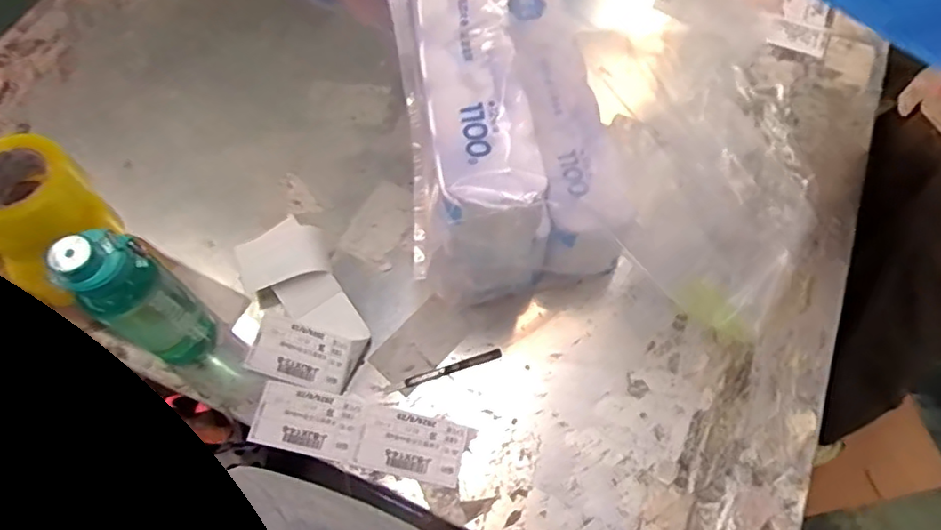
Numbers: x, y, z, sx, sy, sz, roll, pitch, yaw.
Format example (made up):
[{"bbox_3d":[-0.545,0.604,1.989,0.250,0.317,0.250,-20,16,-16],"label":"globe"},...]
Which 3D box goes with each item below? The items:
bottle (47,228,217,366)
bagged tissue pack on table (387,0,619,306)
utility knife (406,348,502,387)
[{"bbox_3d":[-0.365,0.043,0.667,0.070,0.231,0.079,23,67,10],"label":"bottle"},{"bbox_3d":[0.041,-0.212,0.787,0.248,0.256,0.450,-6,65,-3],"label":"bagged tissue pack on table"},{"bbox_3d":[-0.021,0.134,0.771,0.128,0.006,0.013,-18,67,-8],"label":"utility knife"}]

